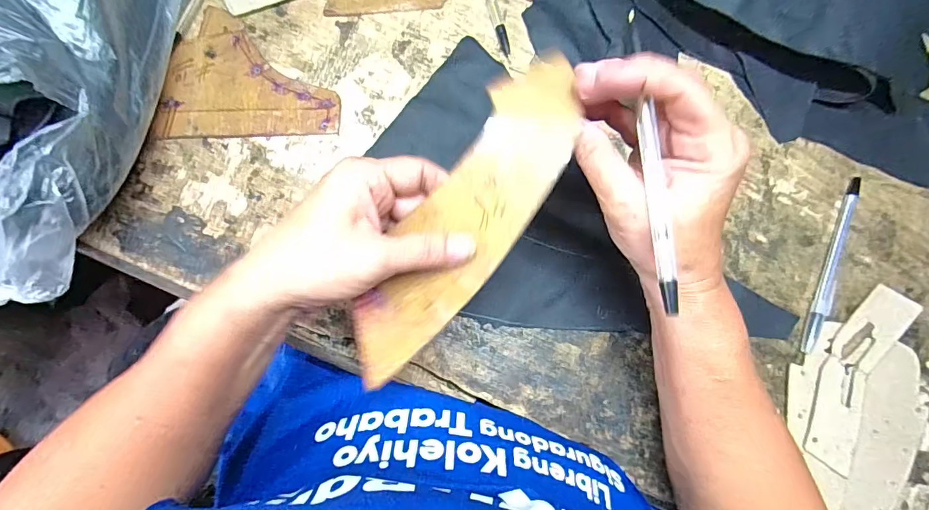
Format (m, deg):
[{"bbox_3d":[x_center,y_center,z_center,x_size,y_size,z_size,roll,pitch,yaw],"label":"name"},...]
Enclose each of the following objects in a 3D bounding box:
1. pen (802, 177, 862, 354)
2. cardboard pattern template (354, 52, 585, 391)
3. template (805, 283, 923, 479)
[{"bbox_3d":[0.285,0.006,0.339,0.012,0.009,0.144,23,82,0],"label":"pen"},{"bbox_3d":[-0.001,-0.016,0.237,0.054,0.004,0.192,36,96,8],"label":"cardboard pattern template"},{"bbox_3d":[0.293,0.088,0.330,0.048,0.006,0.142,32,82,1],"label":"template"}]

